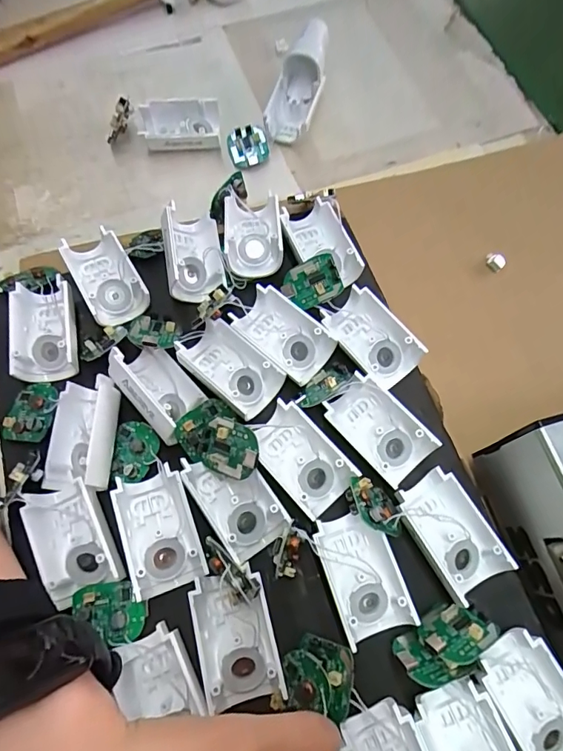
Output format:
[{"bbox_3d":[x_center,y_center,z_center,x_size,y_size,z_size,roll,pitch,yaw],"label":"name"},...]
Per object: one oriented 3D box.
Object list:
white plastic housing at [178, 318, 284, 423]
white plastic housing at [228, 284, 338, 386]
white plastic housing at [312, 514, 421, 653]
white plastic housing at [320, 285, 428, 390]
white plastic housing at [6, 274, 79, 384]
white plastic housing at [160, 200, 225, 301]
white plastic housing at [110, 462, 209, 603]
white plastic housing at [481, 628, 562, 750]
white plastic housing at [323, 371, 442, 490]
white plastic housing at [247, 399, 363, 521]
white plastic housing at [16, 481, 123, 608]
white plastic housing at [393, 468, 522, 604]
[{"bbox_3d":[-0.029,-0.005,0.263,0.055,0.014,0.035,42,75,14],"label":"white plastic housing"},{"bbox_3d":[0.001,-0.023,0.271,0.057,0.015,0.035,41,74,13],"label":"white plastic housing"},{"bbox_3d":[0.041,0.098,0.228,0.037,0.018,0.057,-18,71,-7],"label":"white plastic housing"},{"bbox_3d":[0.053,-0.023,0.270,0.034,0.015,0.056,-40,75,-14],"label":"white plastic housing"},{"bbox_3d":[-0.140,-0.026,0.272,0.039,0.017,0.056,-12,70,-5],"label":"white plastic housing"},{"bbox_3d":[-0.055,-0.078,0.286,0.032,0.028,0.055,-9,70,-4],"label":"white plastic housing"},{"bbox_3d":[-0.062,0.077,0.231,0.034,0.019,0.056,-18,71,-7],"label":"white plastic housing"},{"bbox_3d":[0.115,0.149,0.208,0.034,0.016,0.056,-27,72,-10],"label":"white plastic housing"},{"bbox_3d":[0.053,0.029,0.253,0.055,0.021,0.031,43,75,14],"label":"white plastic housing"},{"bbox_3d":[0.010,0.044,0.247,0.035,0.016,0.057,-38,74,-13],"label":"white plastic housing"},{"bbox_3d":[-0.105,0.081,0.229,0.034,0.015,0.054,-23,71,-9],"label":"white plastic housing"},{"bbox_3d":[0.086,0.081,0.236,0.037,0.022,0.058,-32,73,-12],"label":"white plastic housing"}]

